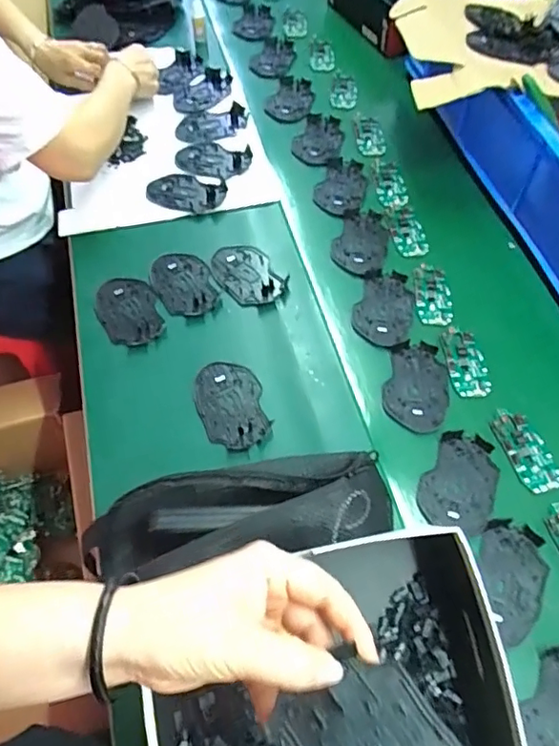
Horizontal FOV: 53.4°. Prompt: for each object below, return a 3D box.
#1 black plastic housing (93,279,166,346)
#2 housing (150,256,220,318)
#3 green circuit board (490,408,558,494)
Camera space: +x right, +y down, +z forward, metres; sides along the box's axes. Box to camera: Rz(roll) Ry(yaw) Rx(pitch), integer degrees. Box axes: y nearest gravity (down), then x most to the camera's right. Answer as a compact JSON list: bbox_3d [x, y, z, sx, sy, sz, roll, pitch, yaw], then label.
[{"bbox_3d":[-0.191,-0.078,0.711,0.074,0.013,0.110,-28,63,-15],"label":"black plastic housing"},{"bbox_3d":[-0.124,-0.116,0.736,0.076,0.011,0.109,-25,63,-13],"label":"housing"},{"bbox_3d":[0.267,0.082,0.603,0.045,0.006,0.096,-18,61,-10],"label":"green circuit board"}]

